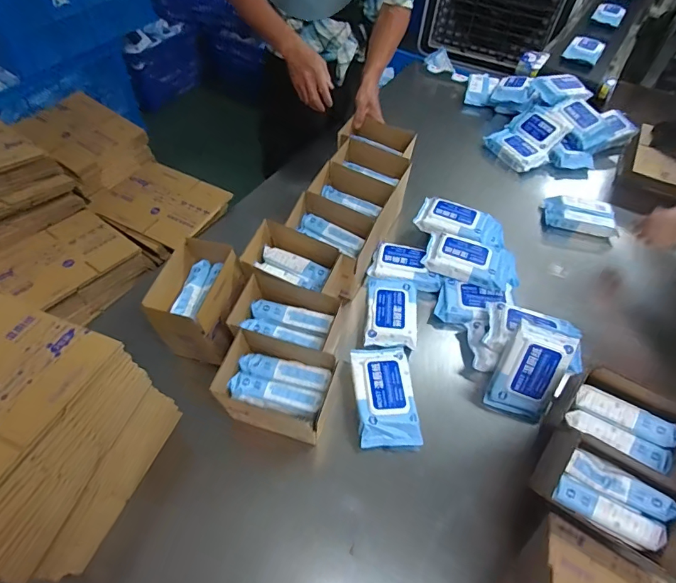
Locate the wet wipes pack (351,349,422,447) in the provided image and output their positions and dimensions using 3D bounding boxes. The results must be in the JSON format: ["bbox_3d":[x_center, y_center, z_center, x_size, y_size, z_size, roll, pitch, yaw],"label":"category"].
[{"bbox_3d":[0.083,0.185,0.773,0.099,0.048,0.179,-2,53,-5],"label":"wet wipes pack"}]

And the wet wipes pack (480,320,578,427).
[{"bbox_3d":[0.338,0.147,0.767,0.098,0.171,0.038,22,16,7],"label":"wet wipes pack"}]

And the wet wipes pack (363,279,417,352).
[{"bbox_3d":[0.110,0.038,0.875,0.097,0.033,0.156,6,52,1],"label":"wet wipes pack"}]

